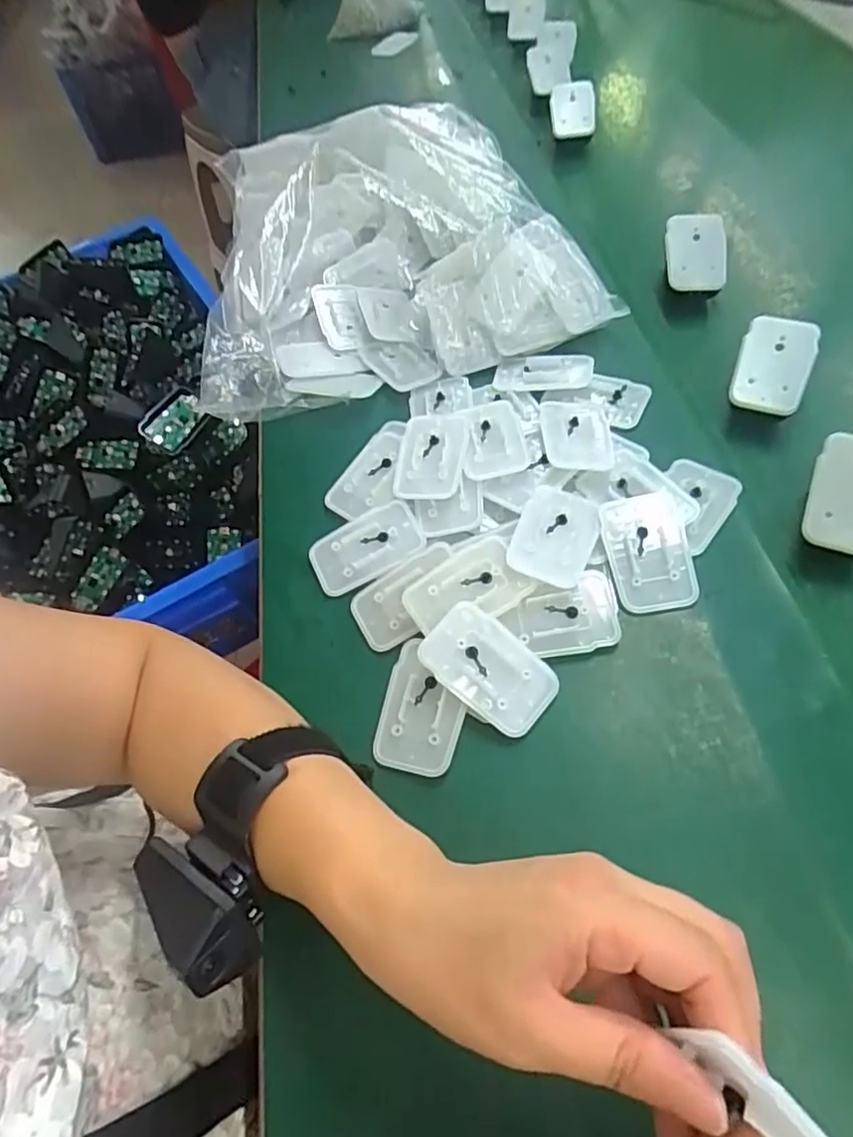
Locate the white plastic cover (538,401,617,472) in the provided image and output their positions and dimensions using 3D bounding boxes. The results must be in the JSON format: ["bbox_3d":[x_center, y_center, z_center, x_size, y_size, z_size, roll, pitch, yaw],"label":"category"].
[{"bbox_3d":[0.100,-0.090,0.421,0.045,0.006,0.065,1,57,3],"label":"white plastic cover"}]

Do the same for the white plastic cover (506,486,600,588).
[{"bbox_3d":[0.075,-0.020,0.367,0.044,0.008,0.065,18,59,14],"label":"white plastic cover"}]

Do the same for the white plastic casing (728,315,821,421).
[{"bbox_3d":[0.223,-0.131,0.410,0.044,0.012,0.062,19,89,10],"label":"white plastic casing"}]

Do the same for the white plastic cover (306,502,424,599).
[{"bbox_3d":[-0.037,-0.013,0.391,0.069,0.005,0.044,-26,62,3],"label":"white plastic cover"}]

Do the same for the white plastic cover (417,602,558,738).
[{"bbox_3d":[0.033,0.051,0.334,0.070,0.007,0.045,38,71,9],"label":"white plastic cover"}]

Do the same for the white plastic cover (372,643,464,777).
[{"bbox_3d":[-0.001,0.071,0.332,0.042,0.011,0.067,9,57,8],"label":"white plastic cover"}]

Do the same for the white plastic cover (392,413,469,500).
[{"bbox_3d":[0.002,-0.075,0.418,0.047,0.008,0.066,-3,65,23],"label":"white plastic cover"}]

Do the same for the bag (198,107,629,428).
[{"bbox_3d":[-0.048,-0.270,0.519,0.298,0.100,0.293,-14,57,-7],"label":"bag"}]

